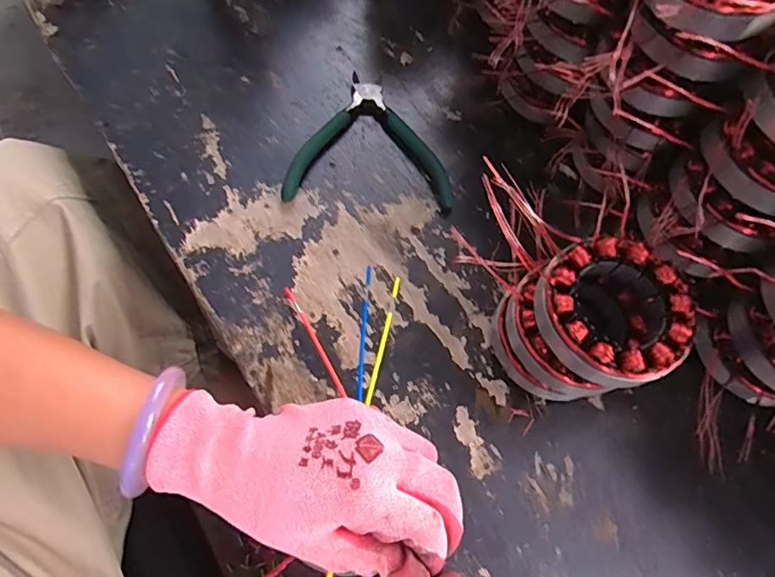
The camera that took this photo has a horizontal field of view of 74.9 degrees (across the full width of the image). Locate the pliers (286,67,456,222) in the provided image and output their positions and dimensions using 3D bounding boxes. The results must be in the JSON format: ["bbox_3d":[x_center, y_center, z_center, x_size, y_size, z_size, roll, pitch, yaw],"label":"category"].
[{"bbox_3d":[-0.012,-0.124,0.433,0.136,0.020,0.126,5,67,-1],"label":"pliers"}]

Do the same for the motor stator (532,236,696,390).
[{"bbox_3d":[0.134,0.013,0.301,0.084,0.030,0.084,1,67,-3],"label":"motor stator"}]

